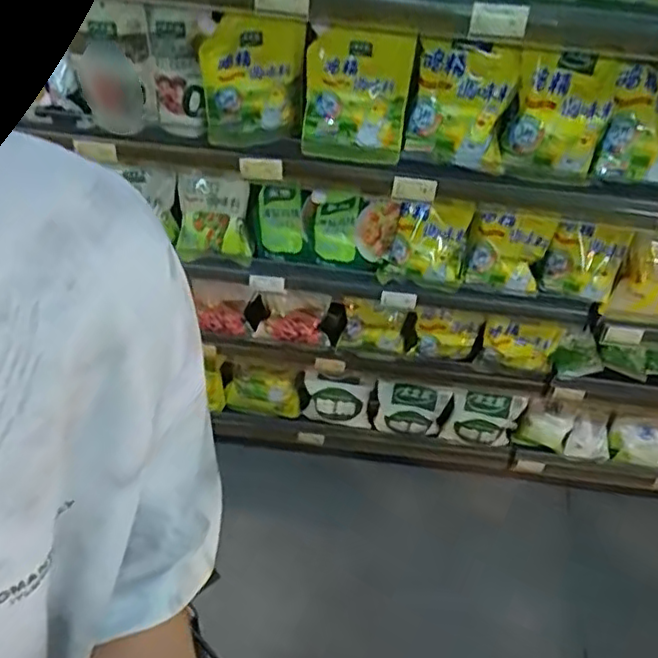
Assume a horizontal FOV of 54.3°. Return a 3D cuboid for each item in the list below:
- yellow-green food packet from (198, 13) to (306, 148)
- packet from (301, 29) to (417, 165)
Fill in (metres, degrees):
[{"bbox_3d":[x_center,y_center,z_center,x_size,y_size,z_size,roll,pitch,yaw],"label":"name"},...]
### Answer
[{"bbox_3d":[-0.107,-0.345,0.900,0.137,0.184,0.045,2,54,-3],"label":"yellow-green food packet"},{"bbox_3d":[0.039,-0.330,0.924,0.145,0.178,0.028,5,34,0],"label":"packet"}]

